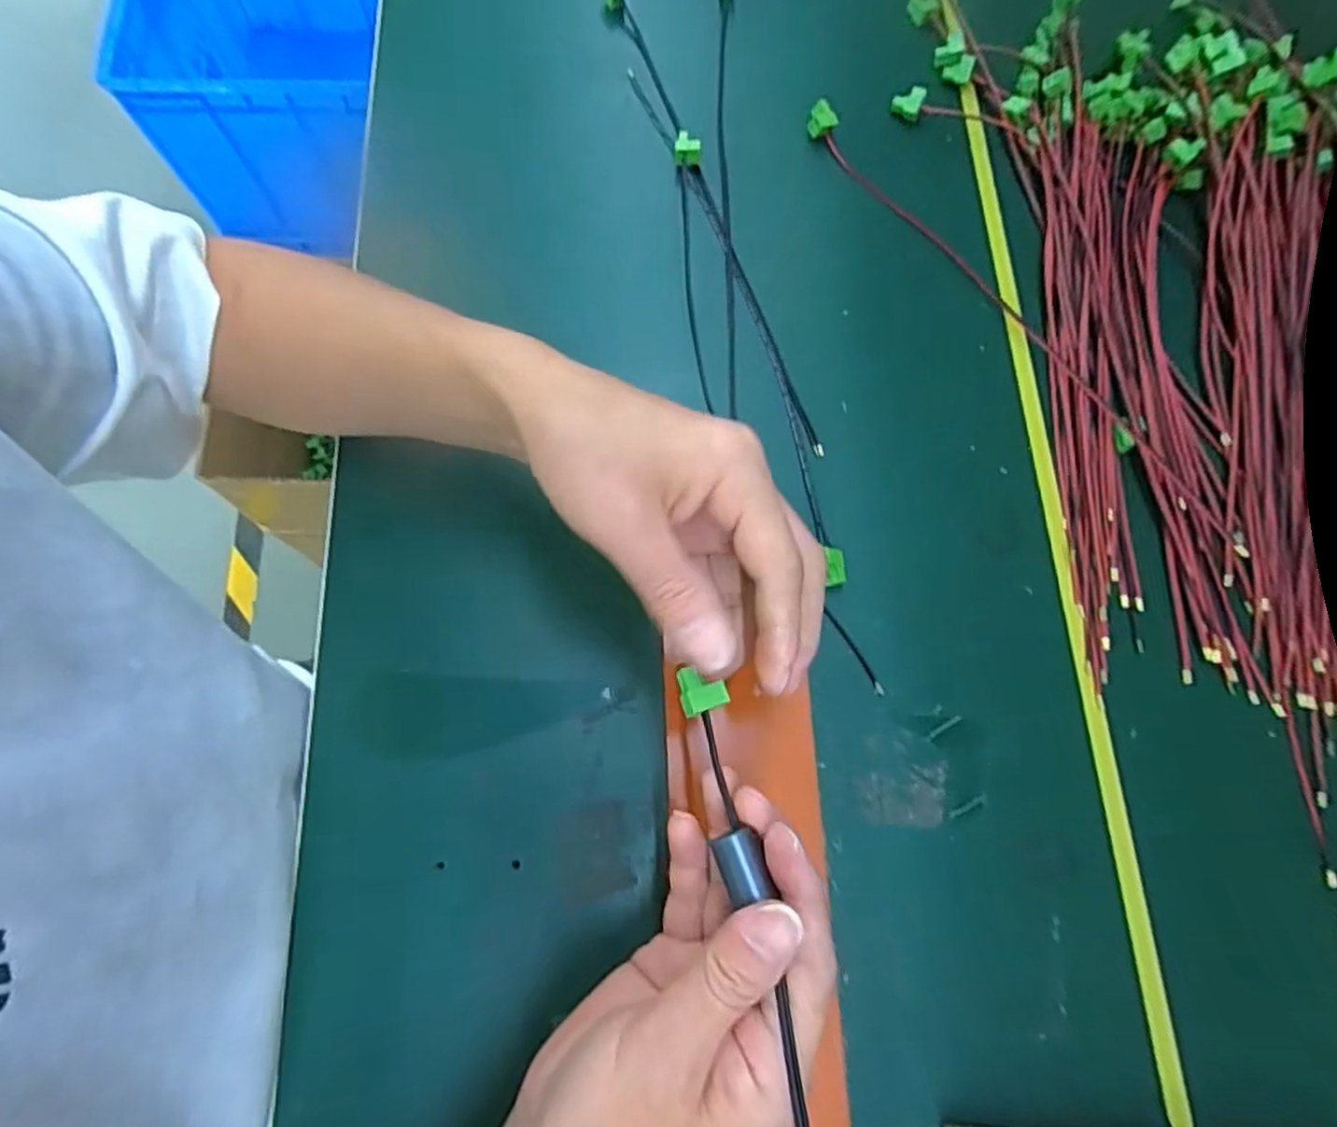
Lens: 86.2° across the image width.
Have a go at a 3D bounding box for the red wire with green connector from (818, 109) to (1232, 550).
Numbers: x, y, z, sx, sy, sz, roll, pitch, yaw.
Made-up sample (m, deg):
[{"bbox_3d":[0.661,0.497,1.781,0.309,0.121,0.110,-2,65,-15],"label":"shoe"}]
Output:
[{"bbox_3d":[0.201,-0.152,0.418,0.013,0.022,0.351,-36,76,-11],"label":"red wire with green connector"}]

